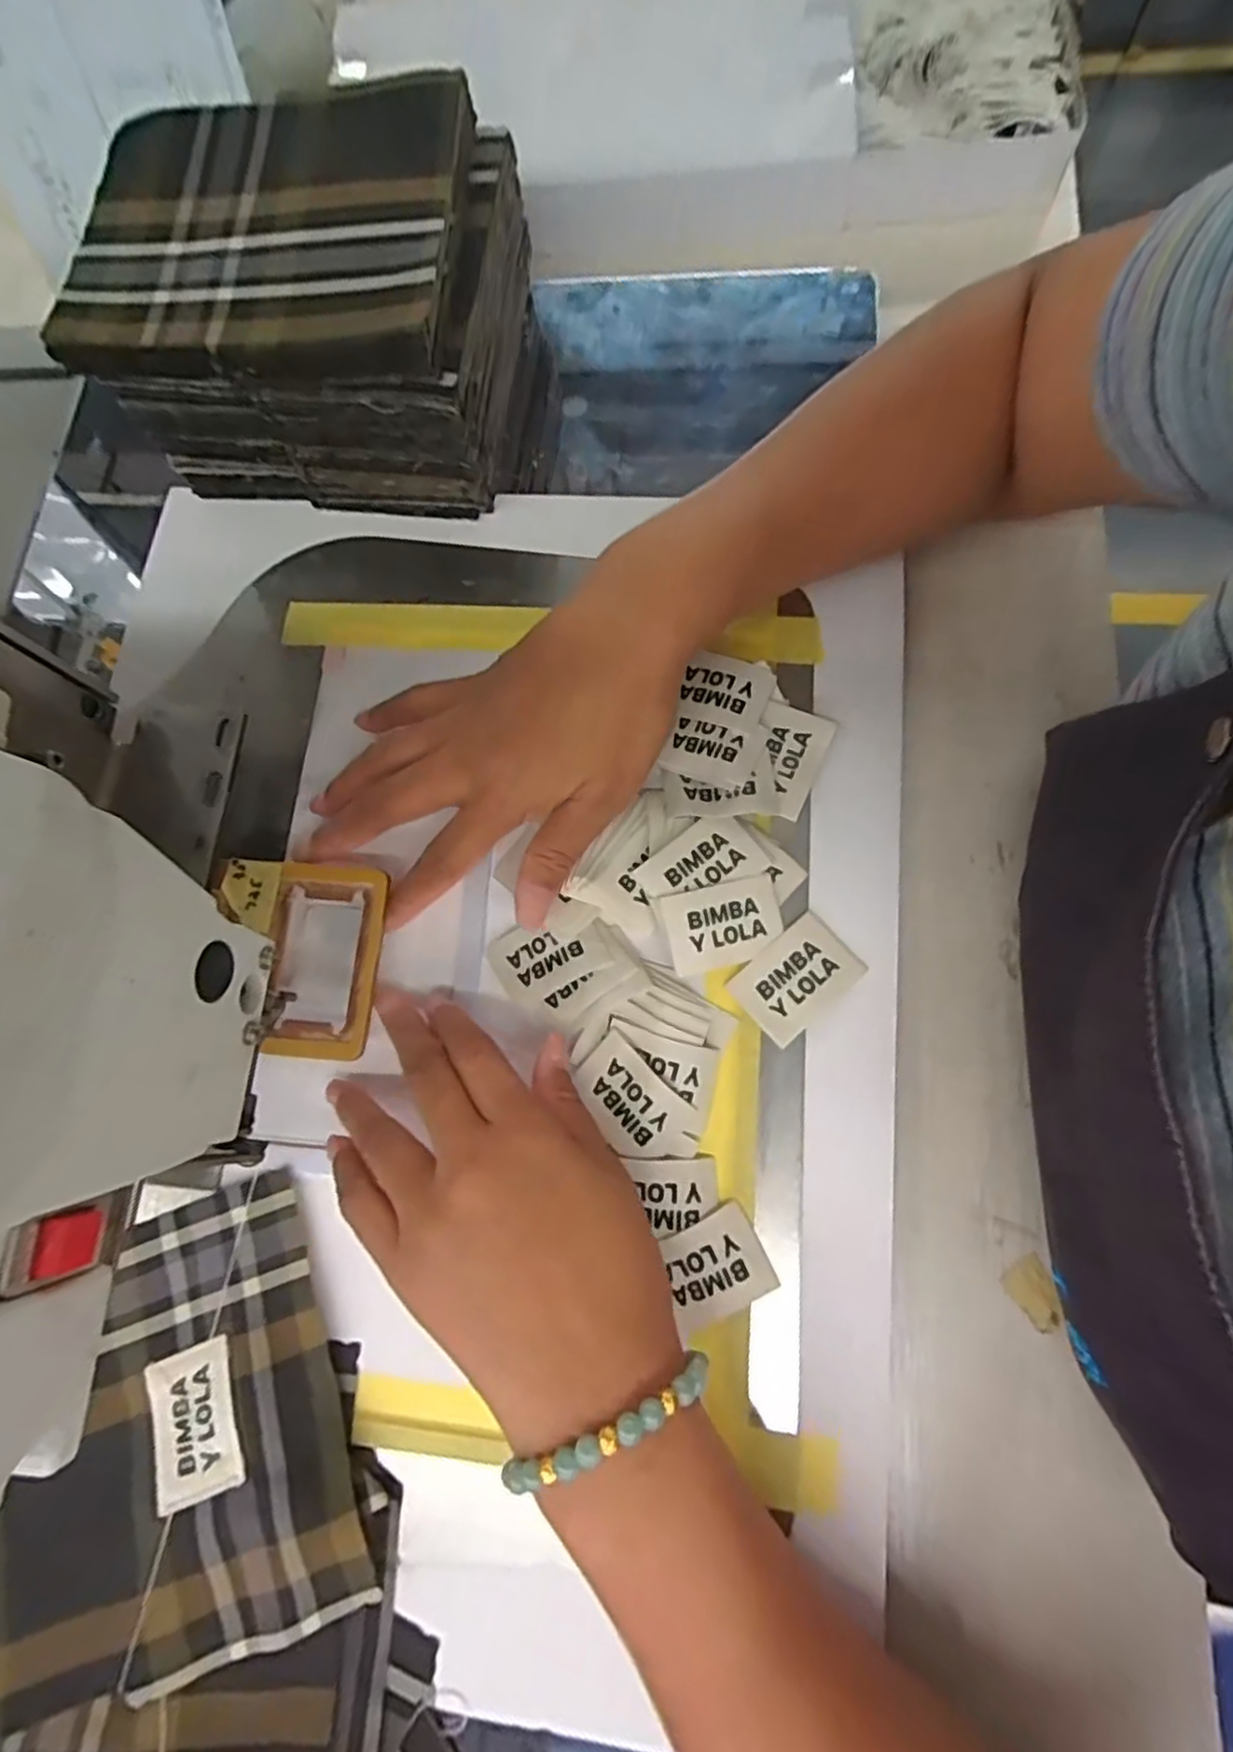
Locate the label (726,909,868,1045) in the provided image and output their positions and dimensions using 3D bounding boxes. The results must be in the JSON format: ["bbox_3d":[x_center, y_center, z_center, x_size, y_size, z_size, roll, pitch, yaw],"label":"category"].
[{"bbox_3d":[0.075,0.042,0.292,0.048,0.004,0.034,-41,75,-5],"label":"label"}]

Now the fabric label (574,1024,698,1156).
[{"bbox_3d":[0.005,0.088,0.279,0.047,0.007,0.030,43,84,14],"label":"fabric label"}]

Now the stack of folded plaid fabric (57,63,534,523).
[{"bbox_3d":[-0.142,-0.272,0.342,0.179,0.085,0.151,6,76,7],"label":"stack of folded plaid fabric"}]

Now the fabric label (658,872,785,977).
[{"bbox_3d":[0.044,0.020,0.293,0.048,0.004,0.033,-14,90,-12],"label":"fabric label"}]

